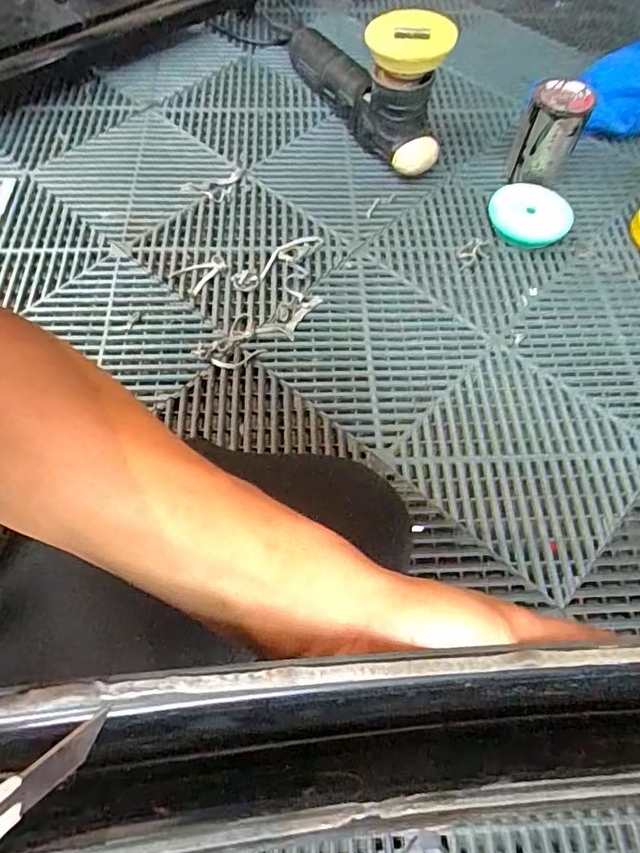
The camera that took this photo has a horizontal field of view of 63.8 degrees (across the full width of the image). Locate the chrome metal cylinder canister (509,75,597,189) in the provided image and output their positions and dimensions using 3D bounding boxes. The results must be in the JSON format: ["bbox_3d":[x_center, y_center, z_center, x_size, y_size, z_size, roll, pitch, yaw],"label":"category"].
[{"bbox_3d":[0.290,-0.371,0.660,0.073,0.106,0.067,21,63,9],"label":"chrome metal cylinder canister"}]

